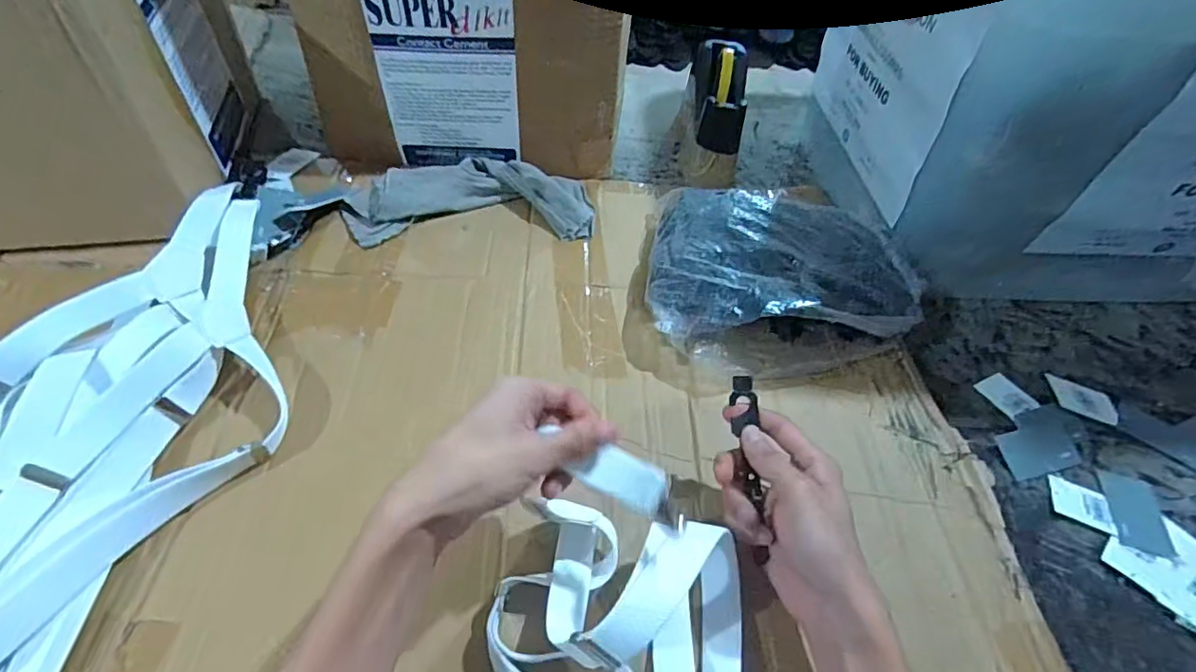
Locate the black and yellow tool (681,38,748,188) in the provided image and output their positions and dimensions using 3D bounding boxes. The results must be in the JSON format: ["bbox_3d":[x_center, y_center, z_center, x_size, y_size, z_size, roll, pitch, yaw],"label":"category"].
[{"bbox_3d":[0.149,-0.297,0.734,0.071,0.121,0.204,6,49,-1],"label":"black and yellow tool"}]

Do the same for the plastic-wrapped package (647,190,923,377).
[{"bbox_3d":[0.170,-0.054,0.534,0.241,0.080,0.182,7,50,1],"label":"plastic-wrapped package"}]

